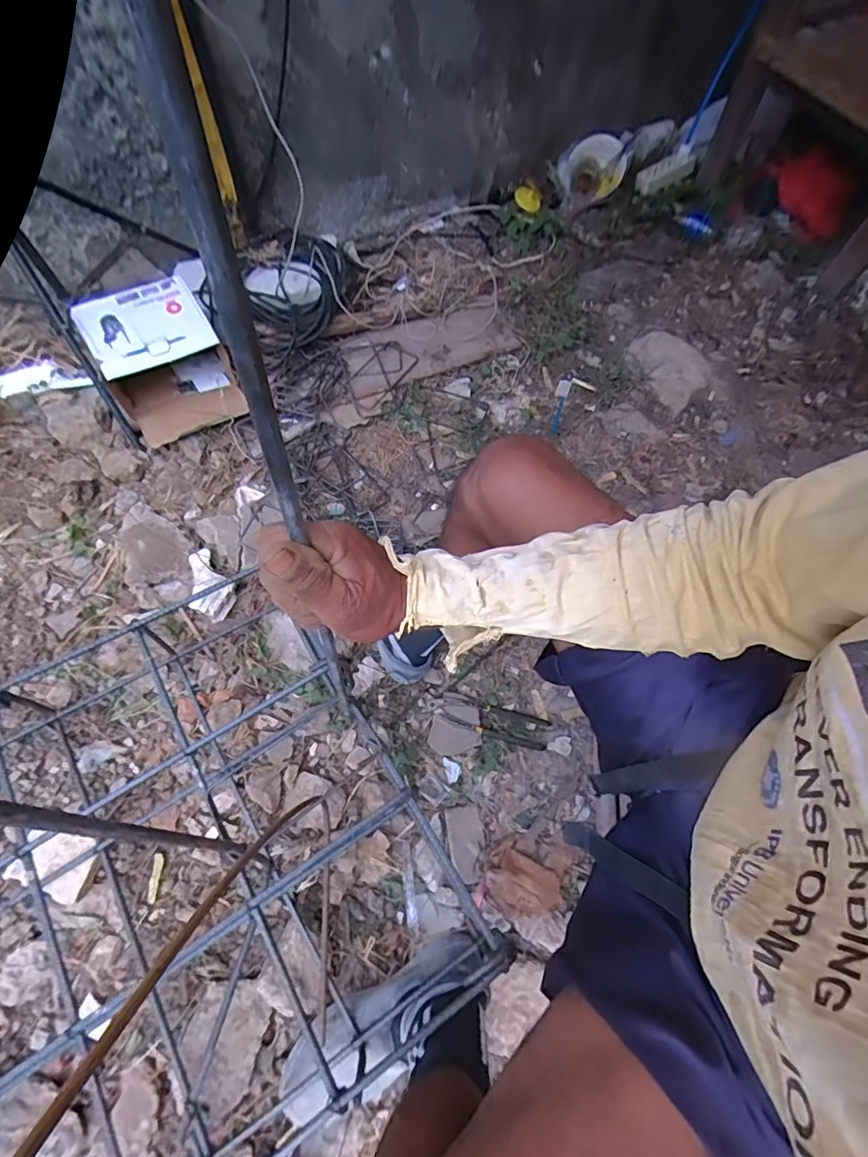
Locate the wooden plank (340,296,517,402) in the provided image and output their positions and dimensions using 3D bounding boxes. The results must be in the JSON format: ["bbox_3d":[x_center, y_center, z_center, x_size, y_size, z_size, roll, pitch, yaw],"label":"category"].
[{"bbox_3d":[-0.014,-0.549,1.142,0.399,0.030,0.185,-19,71,-8],"label":"wooden plank"}]

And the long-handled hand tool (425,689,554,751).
[{"bbox_3d":[0.087,0.232,0.805,0.204,0.016,0.052,12,64,6],"label":"long-handled hand tool"}]

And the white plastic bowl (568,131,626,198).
[{"bbox_3d":[0.436,-1.105,1.317,0.145,0.136,0.037,9,20,-12],"label":"white plastic bowl"}]

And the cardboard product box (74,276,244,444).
[{"bbox_3d":[-0.539,-0.430,0.985,0.222,0.160,0.268,-30,67,-14],"label":"cardboard product box"}]

